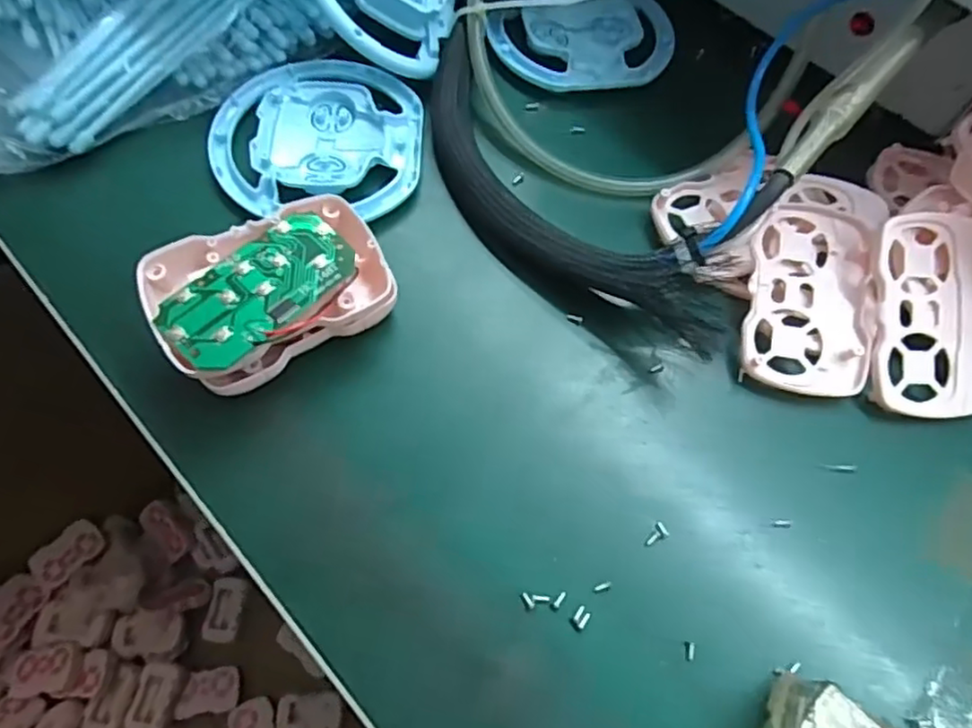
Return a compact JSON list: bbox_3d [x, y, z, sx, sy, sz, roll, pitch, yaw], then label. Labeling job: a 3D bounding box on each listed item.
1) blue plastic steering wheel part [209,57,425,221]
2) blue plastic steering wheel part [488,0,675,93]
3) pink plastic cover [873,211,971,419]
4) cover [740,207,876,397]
[{"bbox_3d":[-0.082,-0.115,0.323,0.099,0.016,0.098,5,66,-2],"label":"blue plastic steering wheel part"},{"bbox_3d":[0.053,-0.192,0.369,0.099,0.013,0.091,-15,69,-11],"label":"blue plastic steering wheel part"},{"bbox_3d":[0.196,-0.021,0.287,0.054,0.011,0.087,1,89,-4],"label":"pink plastic cover"},{"bbox_3d":[0.146,-0.031,0.295,0.054,0.014,0.087,13,66,1],"label":"cover"}]

